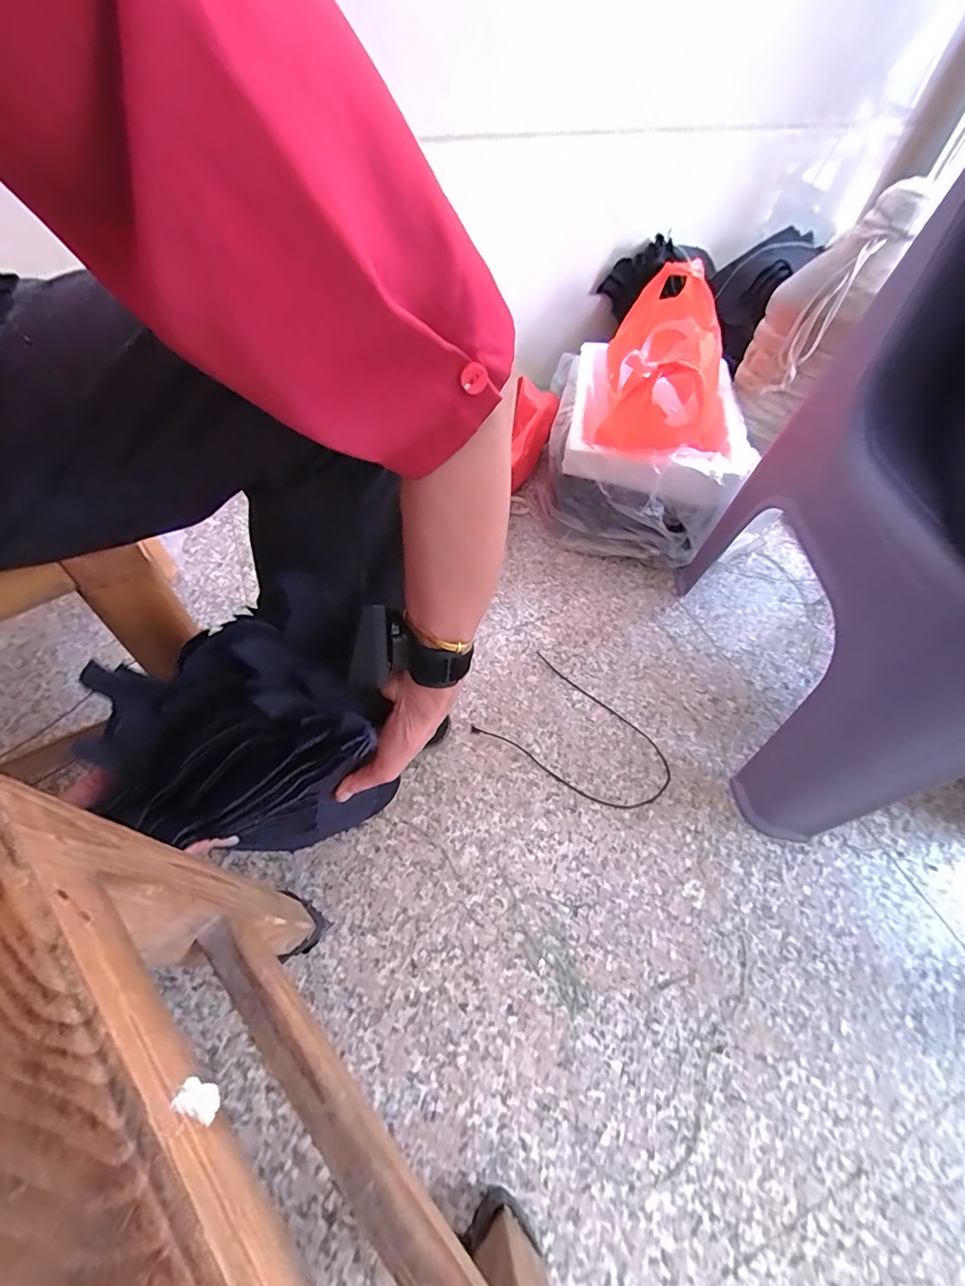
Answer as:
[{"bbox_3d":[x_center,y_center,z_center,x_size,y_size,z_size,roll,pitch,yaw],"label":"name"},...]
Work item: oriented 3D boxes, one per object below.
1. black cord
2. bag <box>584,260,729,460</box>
[{"bbox_3d":[0.124,0.119,0.614,0.228,0.004,0.151,32,59,19],"label":"black cord"},{"bbox_3d":[0.269,-0.375,0.676,0.196,0.170,0.250,17,55,9],"label":"bag"}]

